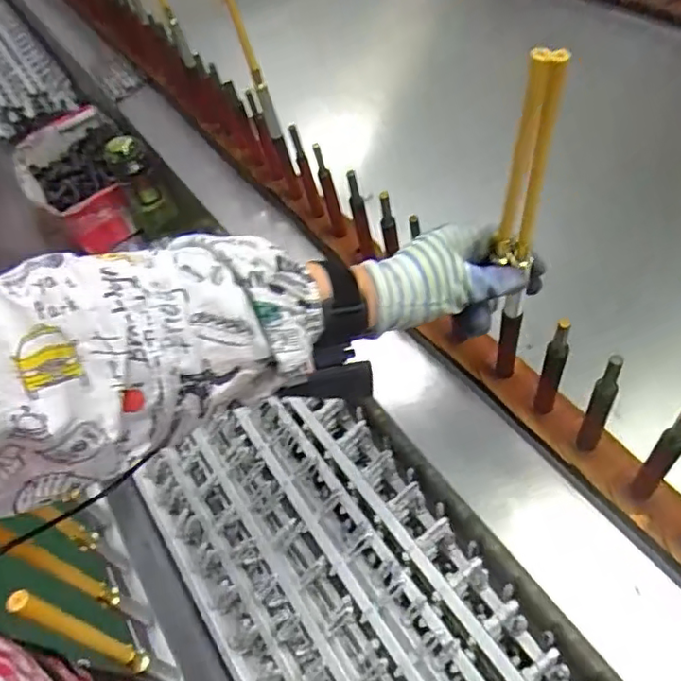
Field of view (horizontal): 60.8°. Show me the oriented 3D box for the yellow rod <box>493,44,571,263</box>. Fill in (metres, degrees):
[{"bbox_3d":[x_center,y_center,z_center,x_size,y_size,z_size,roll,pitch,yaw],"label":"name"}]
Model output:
[{"bbox_3d":[0.117,-0.108,0.360,0.019,0.154,0.021,32,66,25],"label":"yellow rod"}]

